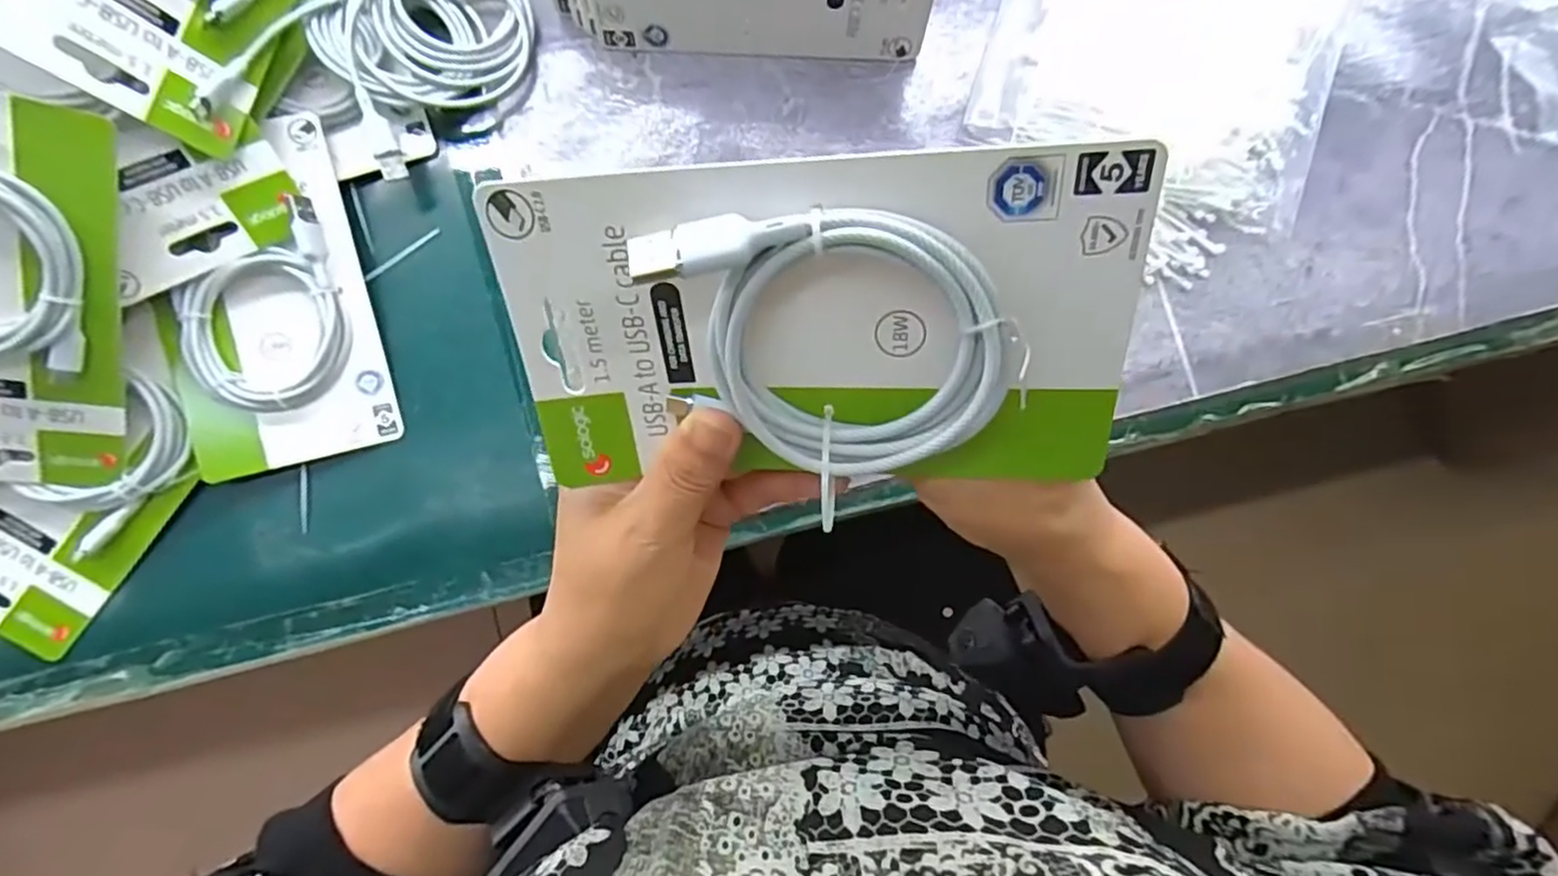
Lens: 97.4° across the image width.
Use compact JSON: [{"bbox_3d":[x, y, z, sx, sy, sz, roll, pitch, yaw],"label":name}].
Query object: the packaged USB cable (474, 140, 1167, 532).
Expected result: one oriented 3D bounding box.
[{"bbox_3d":[0.008,-0.027,0.197,0.175,0.023,0.097,0,123,9],"label":"packaged USB cable"}]

